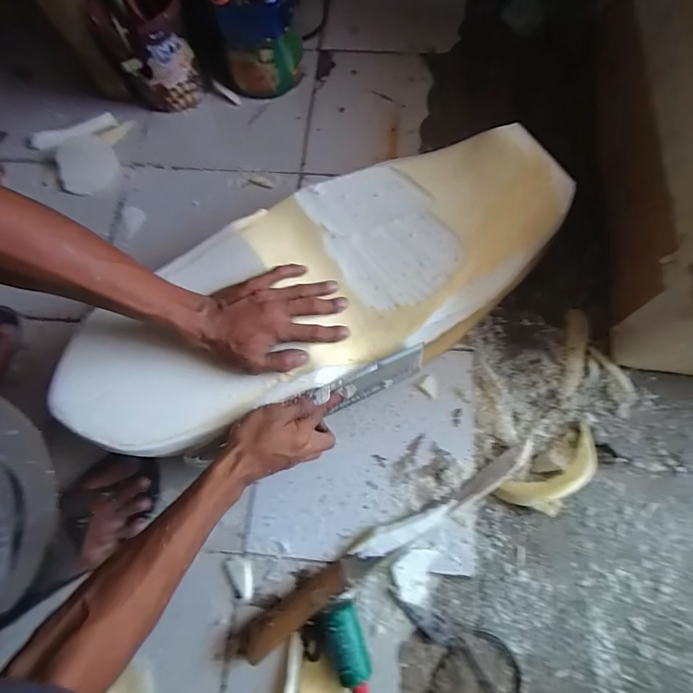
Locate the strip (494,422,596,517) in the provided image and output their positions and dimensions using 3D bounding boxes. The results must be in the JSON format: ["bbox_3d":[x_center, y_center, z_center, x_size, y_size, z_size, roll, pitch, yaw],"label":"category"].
[{"bbox_3d":[0.279,0.170,0.532,0.154,0.034,0.061,-33,74,-8],"label":"strip"}]

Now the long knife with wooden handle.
[{"bbox_3d":[0.061,0.247,0.510,0.433,0.025,0.043,-31,74,-8],"label":"long knife with wooden handle"}]

